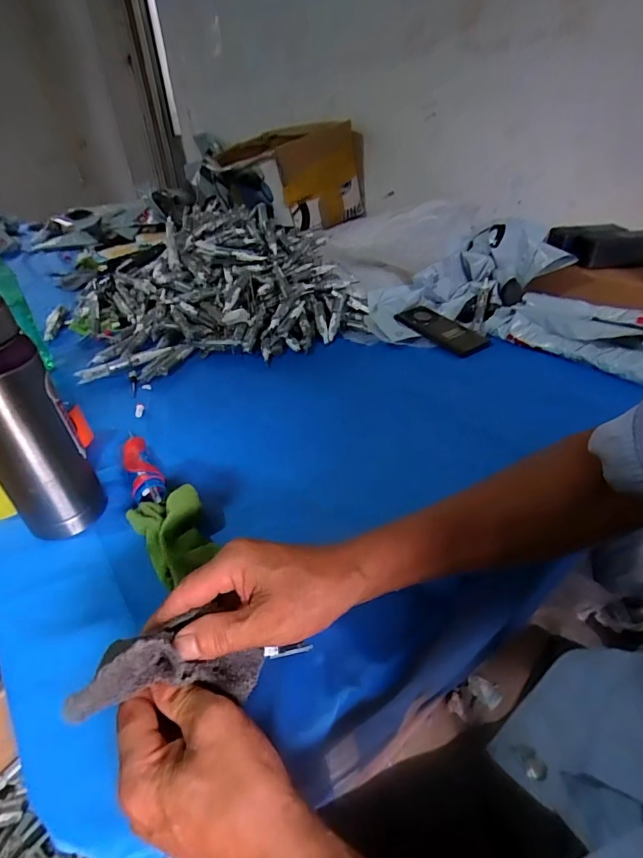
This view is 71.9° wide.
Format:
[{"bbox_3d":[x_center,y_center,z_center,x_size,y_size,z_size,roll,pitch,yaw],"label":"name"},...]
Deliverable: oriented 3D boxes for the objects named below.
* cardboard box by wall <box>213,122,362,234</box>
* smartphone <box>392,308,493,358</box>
[{"bbox_3d":[-0.111,-0.773,1.348,0.346,0.243,0.416,-29,43,-32],"label":"cardboard box by wall"},{"bbox_3d":[0.208,-0.172,0.772,0.077,0.007,0.164,-33,53,-27],"label":"smartphone"}]

